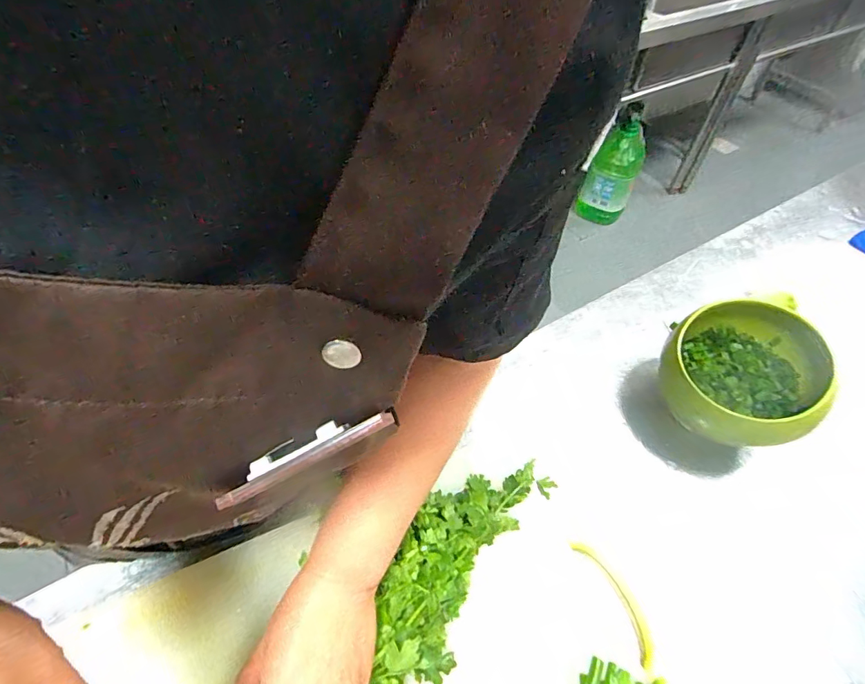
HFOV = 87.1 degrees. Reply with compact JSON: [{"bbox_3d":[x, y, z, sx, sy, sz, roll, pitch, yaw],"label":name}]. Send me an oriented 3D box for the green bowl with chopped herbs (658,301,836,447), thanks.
[{"bbox_3d":[0.309,0.031,0.462,0.137,0.105,0.148,1,52,-2],"label":"green bowl with chopped herbs"}]

